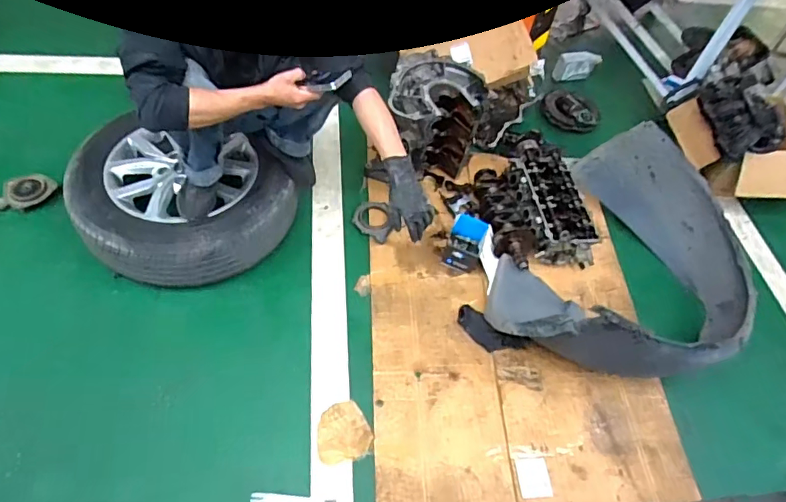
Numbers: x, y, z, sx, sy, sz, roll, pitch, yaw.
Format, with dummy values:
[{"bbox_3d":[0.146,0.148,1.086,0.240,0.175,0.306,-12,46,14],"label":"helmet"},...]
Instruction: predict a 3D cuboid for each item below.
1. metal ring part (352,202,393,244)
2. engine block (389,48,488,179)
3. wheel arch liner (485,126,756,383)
[{"bbox_3d":[-0.067,-0.099,1.651,0.131,0.023,0.143,3,54,-5],"label":"metal ring part"},{"bbox_3d":[0.135,-0.418,1.724,0.297,0.344,0.323,12,54,2],"label":"engine block"},{"bbox_3d":[0.732,0.003,1.454,0.623,0.312,0.924,33,57,17],"label":"wheel arch liner"}]

